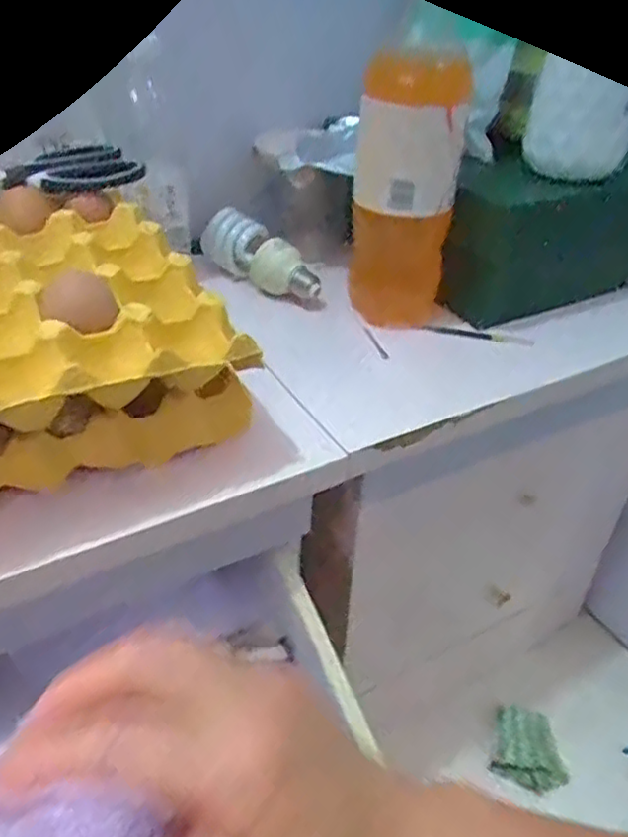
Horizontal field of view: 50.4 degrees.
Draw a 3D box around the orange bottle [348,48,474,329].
[{"bbox_3d":[0.079,-0.190,0.602,0.084,0.242,0.099,3,38,1],"label":"orange bottle"}]

